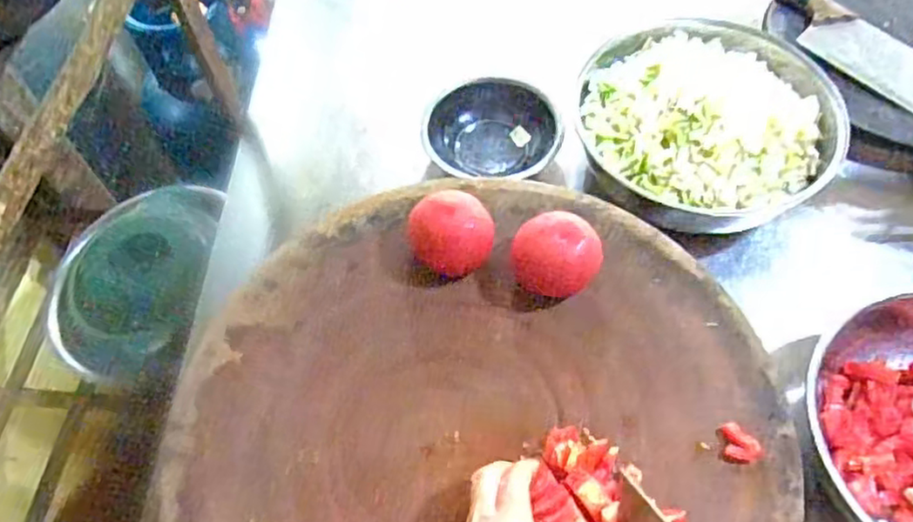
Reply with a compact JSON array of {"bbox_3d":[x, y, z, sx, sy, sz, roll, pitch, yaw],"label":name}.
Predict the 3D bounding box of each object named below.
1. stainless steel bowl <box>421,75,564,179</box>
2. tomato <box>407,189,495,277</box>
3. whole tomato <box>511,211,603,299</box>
[{"bbox_3d":[0.039,-0.139,0.741,0.148,0.039,0.156,-1,60,2],"label":"stainless steel bowl"},{"bbox_3d":[-0.004,-0.022,0.585,0.073,0.052,0.061,-27,62,-12],"label":"tomato"},{"bbox_3d":[0.084,0.000,0.572,0.075,0.066,0.062,7,61,7],"label":"whole tomato"}]

